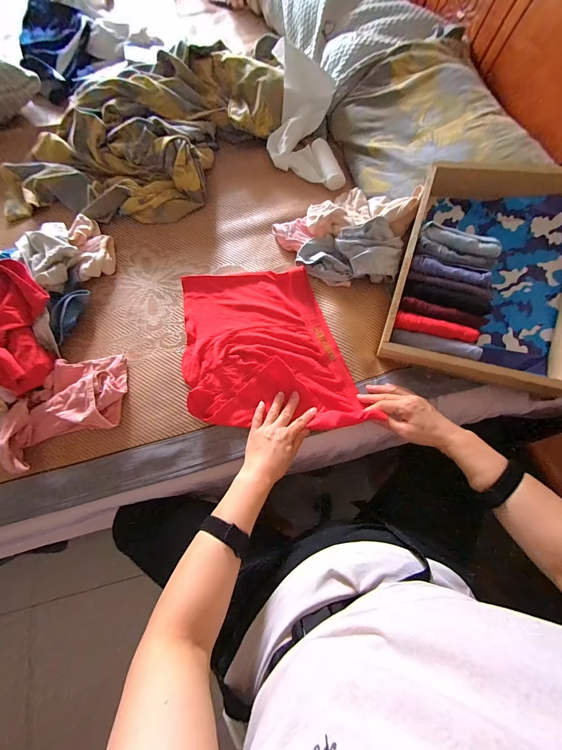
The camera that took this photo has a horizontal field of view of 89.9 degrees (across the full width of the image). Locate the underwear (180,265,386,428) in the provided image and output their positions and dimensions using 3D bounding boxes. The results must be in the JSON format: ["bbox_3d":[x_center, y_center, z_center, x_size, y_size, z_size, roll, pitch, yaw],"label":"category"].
[{"bbox_3d":[-0.030,-0.062,0.534,0.301,0.047,0.344,-7,71,-4],"label":"underwear"}]

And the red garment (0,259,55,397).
[{"bbox_3d":[-0.490,-0.088,0.506,0.127,0.054,0.250,-16,84,-7],"label":"red garment"}]

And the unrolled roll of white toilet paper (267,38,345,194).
[{"bbox_3d":[0.056,-0.616,0.691,0.183,0.074,0.345,-12,89,-6],"label":"unrolled roll of white toilet paper"}]

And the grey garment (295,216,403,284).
[{"bbox_3d":[0.138,-0.250,0.577,0.203,0.084,0.103,10,71,4],"label":"grey garment"}]

